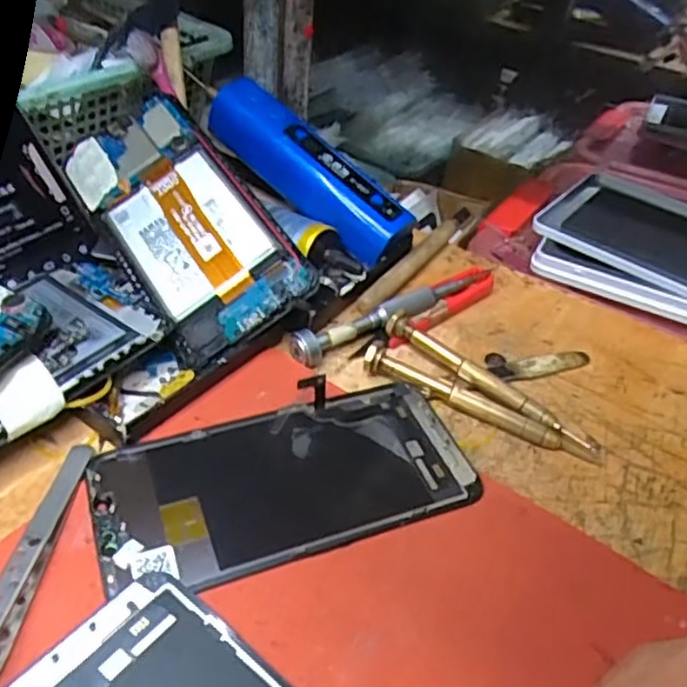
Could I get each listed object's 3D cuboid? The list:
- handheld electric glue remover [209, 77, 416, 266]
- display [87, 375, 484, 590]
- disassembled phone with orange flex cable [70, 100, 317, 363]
[{"bbox_3d":[-0.019,-0.094,0.367,0.125,0.034,0.030,40,47,6],"label":"handheld electric glue remover"},{"bbox_3d":[-0.022,0.050,0.257,0.138,0.004,0.067,-12,44,-21],"label":"display"},{"bbox_3d":[-0.077,-0.060,0.322,0.065,0.005,0.145,-37,66,-3],"label":"disassembled phone with orange flex cable"}]

